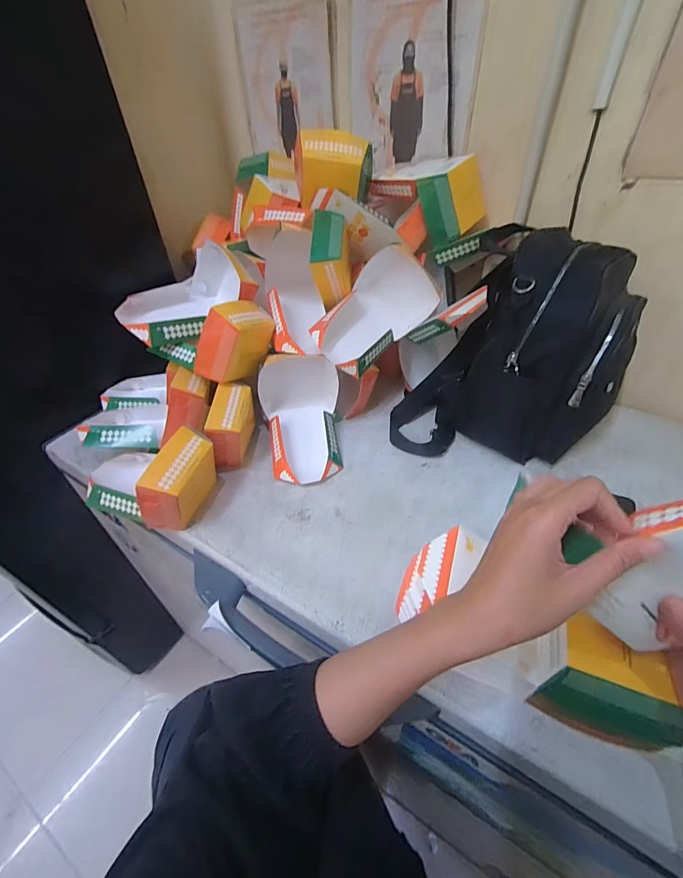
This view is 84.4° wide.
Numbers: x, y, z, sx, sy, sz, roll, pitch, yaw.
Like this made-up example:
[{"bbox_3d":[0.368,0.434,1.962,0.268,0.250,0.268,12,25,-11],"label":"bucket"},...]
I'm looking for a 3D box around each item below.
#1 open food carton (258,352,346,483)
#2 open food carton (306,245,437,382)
[{"bbox_3d":[-0.058,-0.044,0.587,0.123,0.143,0.193,-11,44,-9],"label":"open food carton"},{"bbox_3d":[0.057,-0.198,0.591,0.217,0.119,0.082,-47,11,-5],"label":"open food carton"}]

